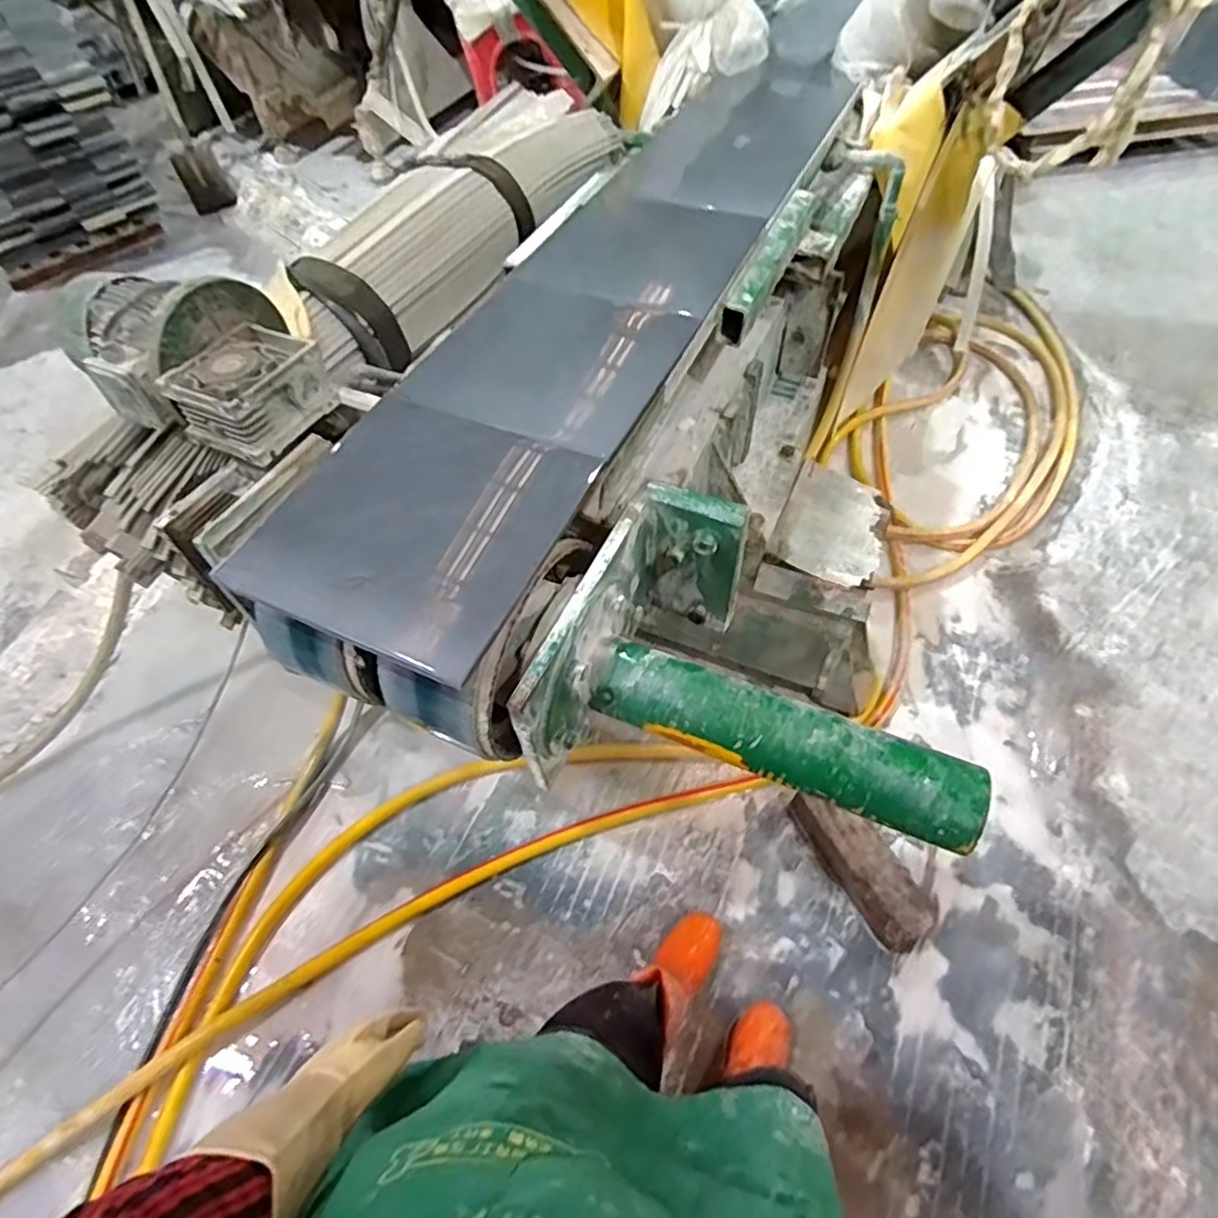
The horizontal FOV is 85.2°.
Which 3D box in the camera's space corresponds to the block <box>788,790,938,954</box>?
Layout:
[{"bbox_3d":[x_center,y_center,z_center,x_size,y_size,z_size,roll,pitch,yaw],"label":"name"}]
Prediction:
[{"bbox_3d":[0.461,0.461,1.218,0.112,0.112,0.307,-30,59,-17],"label":"block"}]

